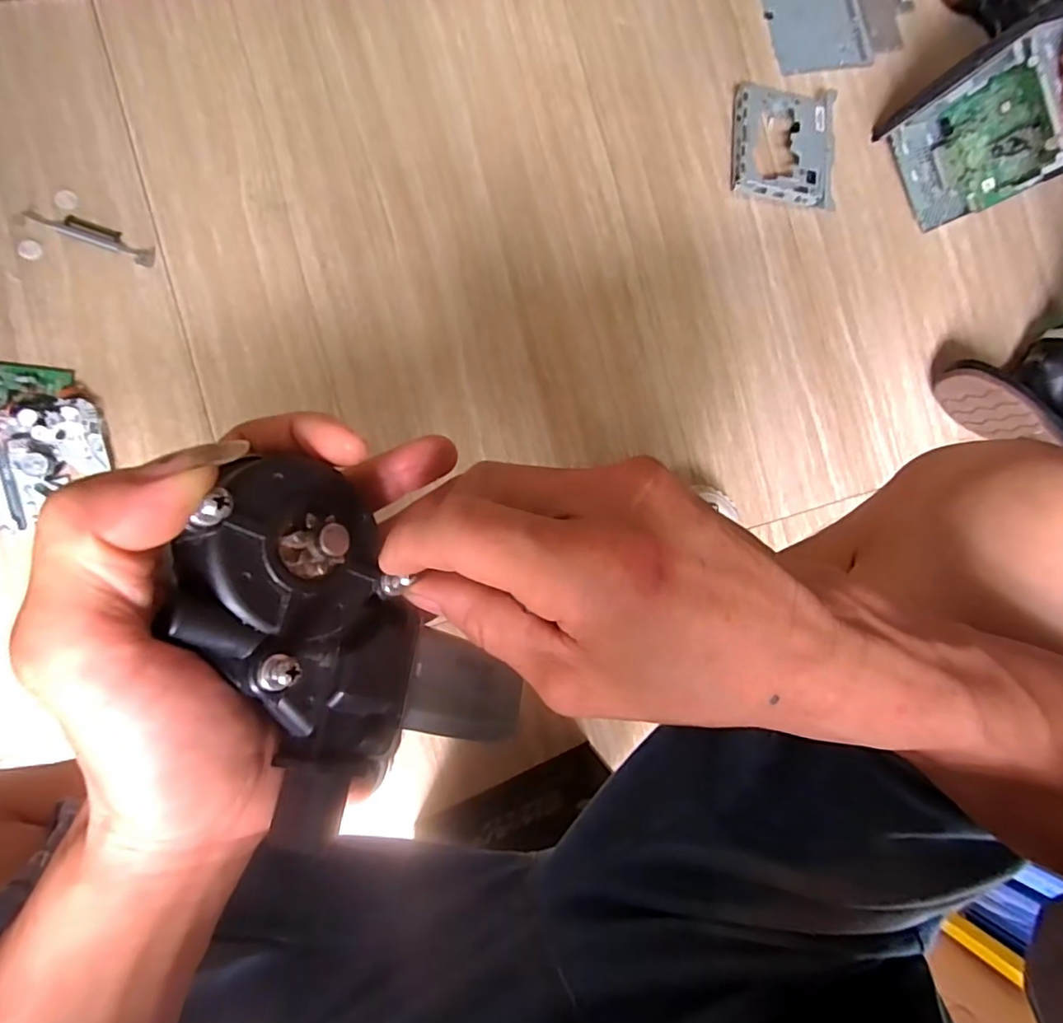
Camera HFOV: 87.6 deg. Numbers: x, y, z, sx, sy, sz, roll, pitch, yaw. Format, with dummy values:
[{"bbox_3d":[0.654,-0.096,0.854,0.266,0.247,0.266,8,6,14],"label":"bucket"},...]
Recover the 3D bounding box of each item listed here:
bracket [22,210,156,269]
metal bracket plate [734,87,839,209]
[{"bbox_3d":[-0.463,-0.292,0.583,0.126,0.008,0.025,20,85,-8],"label":"bracket"},{"bbox_3d":[0.328,-0.480,0.723,0.131,0.033,0.153,4,87,-9],"label":"metal bracket plate"}]

